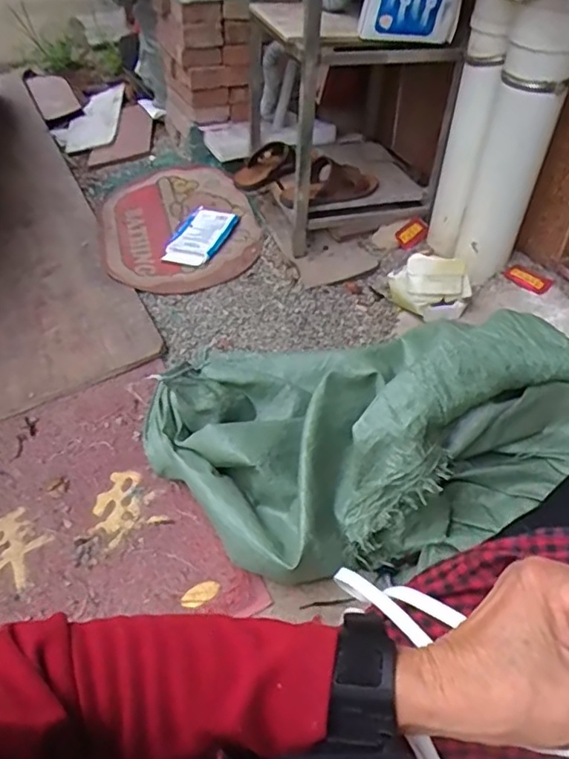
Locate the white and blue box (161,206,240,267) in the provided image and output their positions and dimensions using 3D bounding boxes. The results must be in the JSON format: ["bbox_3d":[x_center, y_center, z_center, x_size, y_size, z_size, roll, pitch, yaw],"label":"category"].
[{"bbox_3d":[-0.214,-0.358,1.447,0.130,0.017,0.219,17,55,14],"label":"white and blue box"}]

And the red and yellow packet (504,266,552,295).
[{"bbox_3d":[0.493,-0.202,1.164,0.088,0.012,0.043,35,73,30],"label":"red and yellow packet"}]

